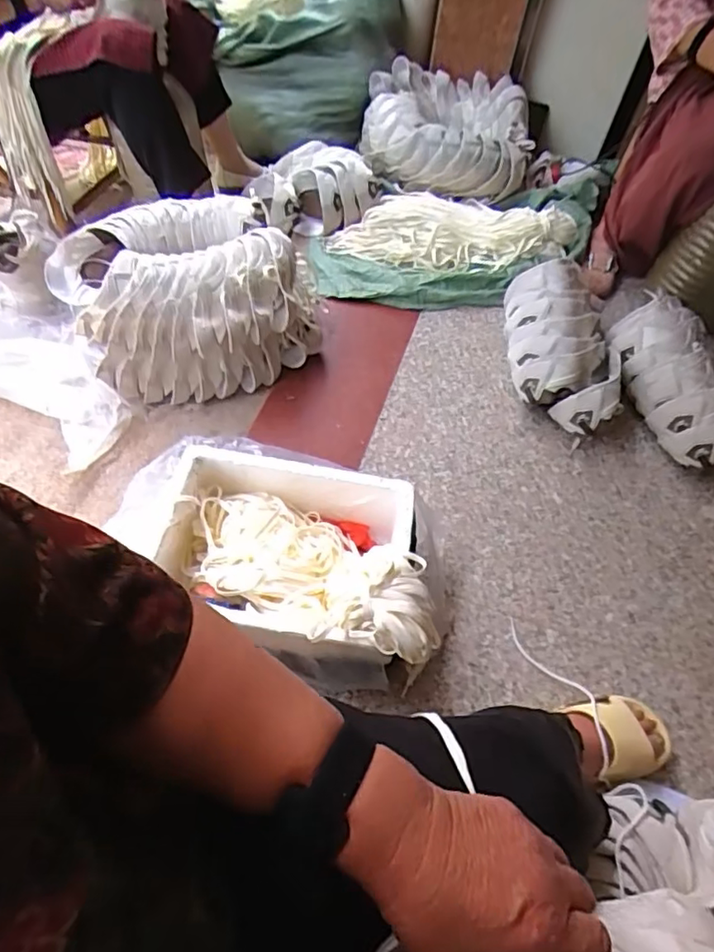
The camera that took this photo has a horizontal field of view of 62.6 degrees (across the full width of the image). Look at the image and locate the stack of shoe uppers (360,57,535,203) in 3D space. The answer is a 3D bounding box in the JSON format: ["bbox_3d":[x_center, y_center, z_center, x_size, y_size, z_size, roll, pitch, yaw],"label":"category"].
[{"bbox_3d":[0.238,-0.914,1.553,0.453,0.227,0.323,17,56,6],"label":"stack of shoe uppers"}]

